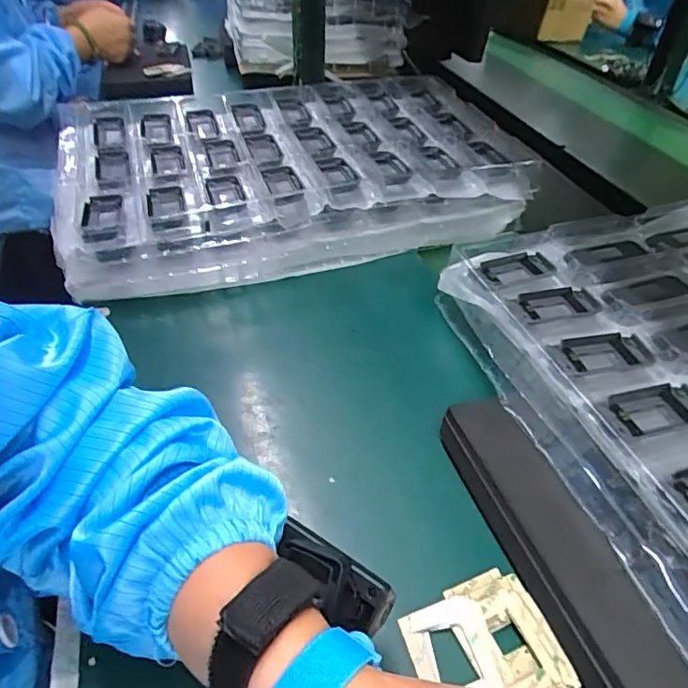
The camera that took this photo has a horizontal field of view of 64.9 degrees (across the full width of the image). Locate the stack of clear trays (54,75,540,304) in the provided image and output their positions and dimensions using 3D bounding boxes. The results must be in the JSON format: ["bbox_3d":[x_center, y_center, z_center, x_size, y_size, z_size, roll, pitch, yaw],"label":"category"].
[{"bbox_3d":[-0.058,-0.212,0.665,0.503,0.100,0.315,-9,44,-13],"label":"stack of clear trays"}]

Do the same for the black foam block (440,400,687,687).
[{"bbox_3d":[0.127,0.122,0.331,0.060,0.024,0.215,-12,44,-16],"label":"black foam block"}]

